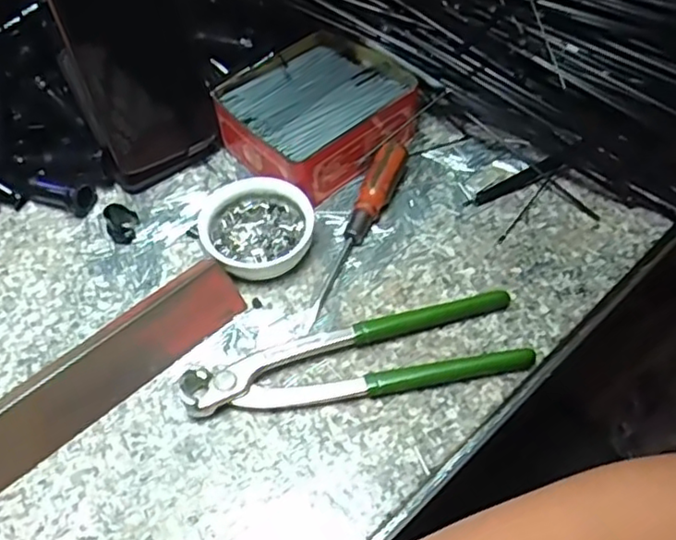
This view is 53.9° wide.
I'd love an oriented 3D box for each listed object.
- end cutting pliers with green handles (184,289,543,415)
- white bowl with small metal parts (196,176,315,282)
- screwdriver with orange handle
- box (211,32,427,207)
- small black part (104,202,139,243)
[{"bbox_3d":[0.010,0.048,0.390,0.198,0.017,0.055,-11,55,-5],"label":"end cutting pliers with green handles"},{"bbox_3d":[-0.053,-0.029,0.436,0.071,0.027,0.072,-1,55,2],"label":"white bowl with small metal parts"},{"bbox_3d":[0.014,-0.027,0.434,0.020,0.023,0.141,17,57,14],"label":"screwdriver with orange handle"},{"bbox_3d":[-0.015,-0.113,0.480,0.126,0.044,0.110,-39,62,-23],"label":"box"},{"bbox_3d":[-0.144,-0.032,0.445,0.021,0.020,0.019,-25,57,-15],"label":"small black part"}]

